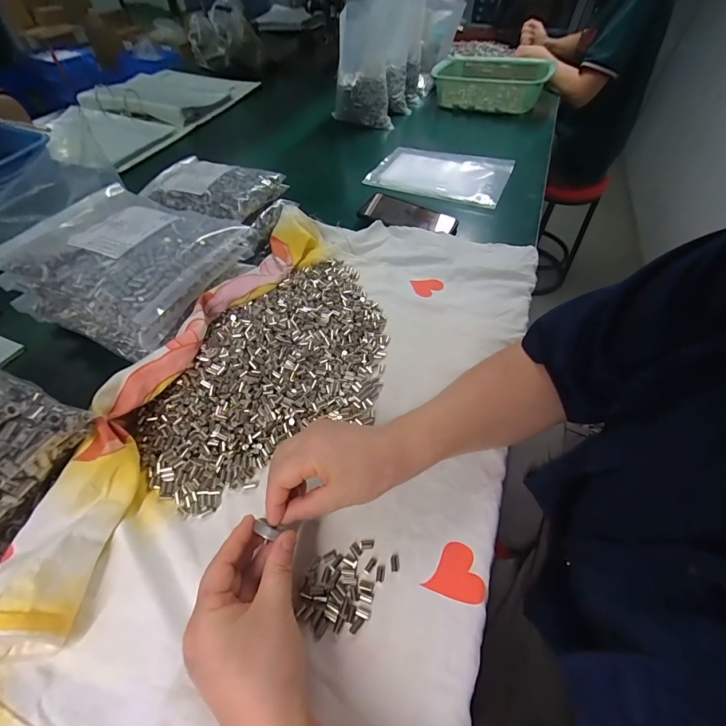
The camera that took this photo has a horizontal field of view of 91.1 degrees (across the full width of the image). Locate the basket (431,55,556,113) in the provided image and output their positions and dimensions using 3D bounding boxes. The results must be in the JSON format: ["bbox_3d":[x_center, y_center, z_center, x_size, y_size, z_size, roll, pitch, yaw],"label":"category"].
[{"bbox_3d":[0.354,-0.768,0.965,0.284,0.085,0.219,25,56,17],"label":"basket"}]

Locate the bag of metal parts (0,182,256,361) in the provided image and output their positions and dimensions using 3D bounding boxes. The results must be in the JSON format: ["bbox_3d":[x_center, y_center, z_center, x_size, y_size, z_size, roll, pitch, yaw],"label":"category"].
[{"bbox_3d":[-0.278,-0.127,0.436,0.206,0.085,0.188,17,53,13],"label":"bag of metal parts"}]

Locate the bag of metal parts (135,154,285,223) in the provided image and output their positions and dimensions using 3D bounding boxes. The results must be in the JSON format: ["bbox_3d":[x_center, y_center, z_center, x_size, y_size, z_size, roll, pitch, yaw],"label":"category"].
[{"bbox_3d":[-0.228,-0.256,0.522,0.176,0.038,0.139,16,54,11],"label":"bag of metal parts"}]

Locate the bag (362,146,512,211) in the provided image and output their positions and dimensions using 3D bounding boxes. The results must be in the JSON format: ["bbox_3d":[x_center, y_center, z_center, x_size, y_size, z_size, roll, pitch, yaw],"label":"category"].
[{"bbox_3d":[0.157,-0.392,0.722,0.263,0.015,0.187,20,54,15],"label":"bag"}]

